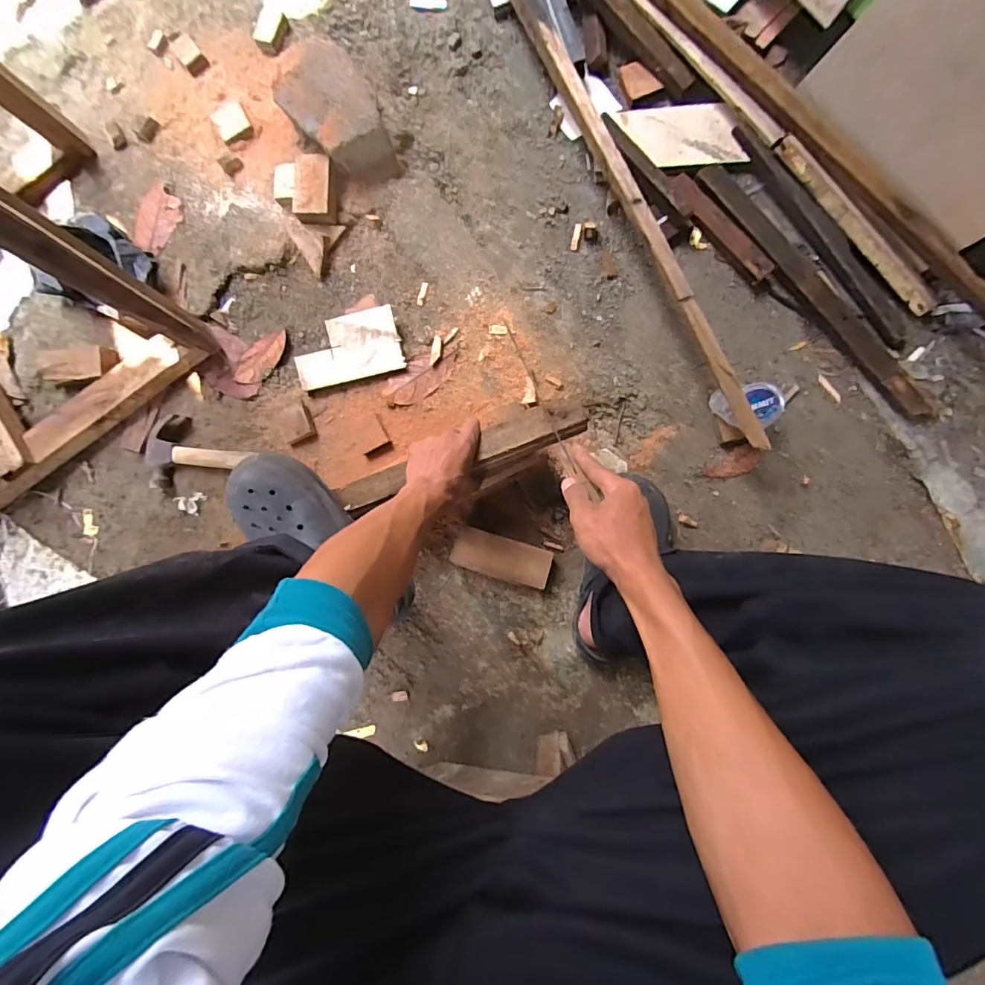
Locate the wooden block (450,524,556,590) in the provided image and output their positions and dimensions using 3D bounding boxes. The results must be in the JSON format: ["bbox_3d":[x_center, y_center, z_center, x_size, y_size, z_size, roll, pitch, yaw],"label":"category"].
[{"bbox_3d":[0.016,0.100,0.736,0.144,0.041,0.060,16,88,6],"label":"wooden block"}]

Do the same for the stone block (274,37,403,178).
[{"bbox_3d":[-0.261,-0.618,0.776,0.147,0.086,0.210,-21,85,4],"label":"stone block"}]

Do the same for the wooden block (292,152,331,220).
[{"bbox_3d":[-0.295,-0.500,0.794,0.062,0.041,0.104,3,86,5],"label":"wooden block"}]

